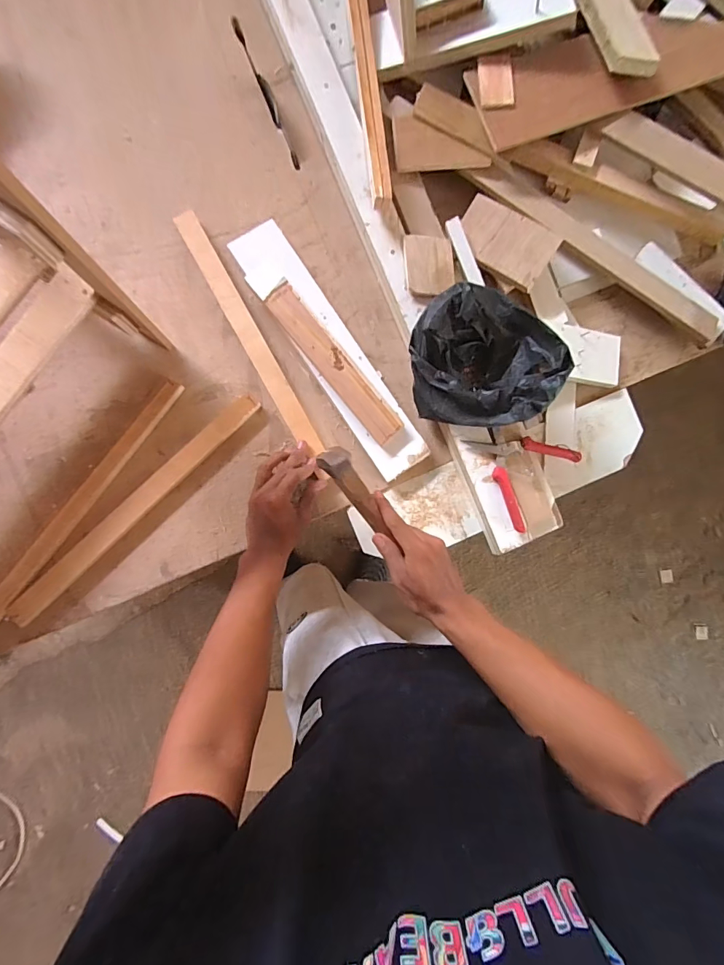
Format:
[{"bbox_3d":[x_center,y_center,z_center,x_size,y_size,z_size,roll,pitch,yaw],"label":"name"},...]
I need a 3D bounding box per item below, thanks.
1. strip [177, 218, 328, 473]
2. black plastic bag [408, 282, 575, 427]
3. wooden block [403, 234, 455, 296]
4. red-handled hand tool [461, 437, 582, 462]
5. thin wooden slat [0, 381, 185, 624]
[{"bbox_3d":[-0.160,-0.211,0.600,0.032,0.012,0.392,-29,91,-7],"label":"strip"},{"bbox_3d":[0.171,-0.172,0.582,0.205,0.079,0.179,9,86,-7],"label":"black plastic bag"},{"bbox_3d":[0.099,-0.317,0.606,0.073,0.017,0.094,-1,88,-8],"label":"wooden block"},{"bbox_3d":[0.238,-0.052,0.613,0.175,0.009,0.027,4,87,-8],"label":"red-handled hand tool"},{"bbox_3d":[-0.386,0.034,0.564,0.032,0.023,0.423,35,84,-4],"label":"thin wooden slat"}]

